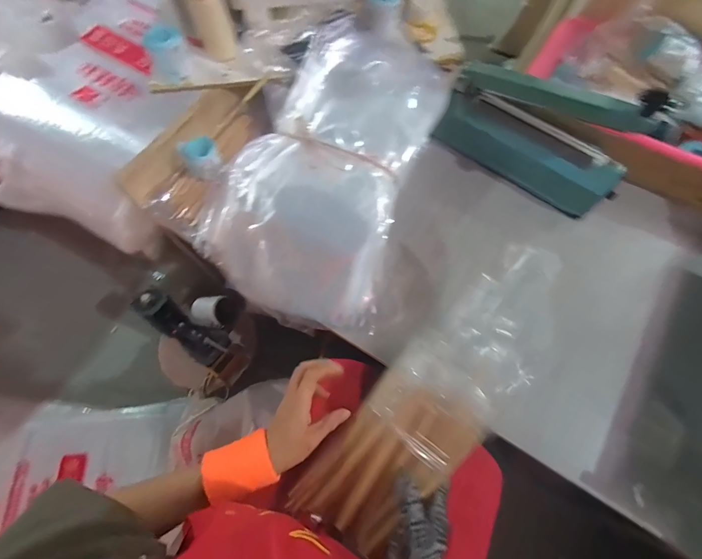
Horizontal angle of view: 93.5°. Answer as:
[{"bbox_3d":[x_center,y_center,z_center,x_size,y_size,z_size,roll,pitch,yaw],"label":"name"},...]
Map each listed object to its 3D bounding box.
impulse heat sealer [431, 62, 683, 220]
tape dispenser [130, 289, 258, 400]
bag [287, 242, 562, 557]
[{"bbox_3d":[0.299,-0.240,0.527,0.285,0.139,0.124,33,72,12],"label":"impulse heat sealer"},{"bbox_3d":[-0.385,0.147,0.796,0.235,0.241,0.221,14,69,6],"label":"tape dispenser"},{"bbox_3d":[0.101,0.142,0.387,0.122,0.051,0.413,40,89,15],"label":"bag"}]

